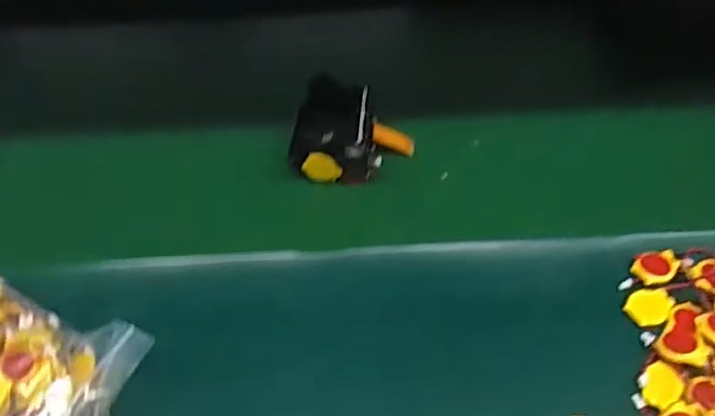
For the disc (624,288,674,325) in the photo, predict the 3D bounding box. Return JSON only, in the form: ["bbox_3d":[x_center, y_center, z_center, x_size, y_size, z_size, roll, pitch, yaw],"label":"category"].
[{"bbox_3d":[0.151,0.049,0.337,0.020,0.004,0.027,31,55,27],"label":"disc"}]

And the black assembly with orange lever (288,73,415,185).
[{"bbox_3d":[-0.004,-0.048,0.432,0.075,0.037,0.072,6,47,8],"label":"black assembly with orange lever"}]

